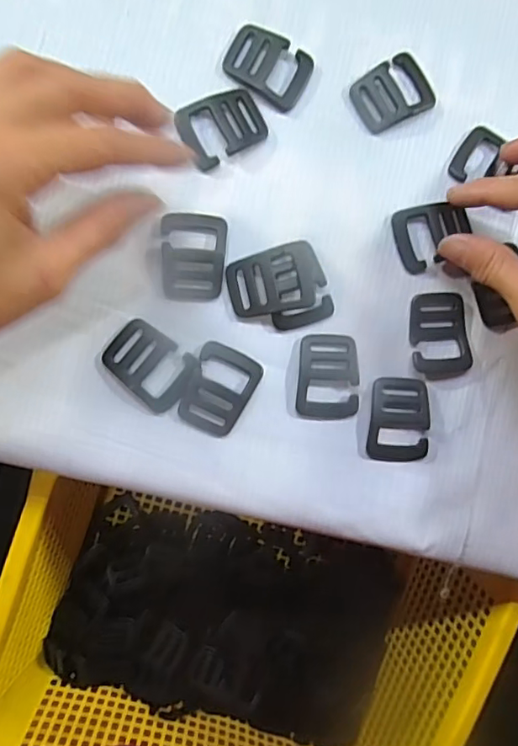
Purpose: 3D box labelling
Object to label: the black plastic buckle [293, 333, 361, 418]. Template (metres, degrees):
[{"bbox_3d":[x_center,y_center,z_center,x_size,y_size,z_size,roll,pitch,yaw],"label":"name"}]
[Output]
[{"bbox_3d":[0.036,0.002,0.279,0.032,0.005,0.044,2,89,-8],"label":"black plastic buckle"}]

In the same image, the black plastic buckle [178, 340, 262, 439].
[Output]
[{"bbox_3d":[-0.019,0.009,0.271,0.032,0.004,0.044,22,87,-7],"label":"black plastic buckle"}]

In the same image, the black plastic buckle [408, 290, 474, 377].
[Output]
[{"bbox_3d":[0.098,-0.020,0.287,0.033,0.004,0.045,-3,90,-8],"label":"black plastic buckle"}]

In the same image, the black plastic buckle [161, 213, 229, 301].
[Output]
[{"bbox_3d":[-0.032,-0.059,0.270,0.032,0.005,0.043,0,90,-8],"label":"black plastic buckle"}]

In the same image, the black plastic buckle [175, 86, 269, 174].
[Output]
[{"bbox_3d":[-0.018,-0.127,0.274,0.044,0.006,0.031,-32,94,-7],"label":"black plastic buckle"}]

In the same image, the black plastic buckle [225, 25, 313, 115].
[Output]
[{"bbox_3d":[0.005,-0.159,0.279,0.043,0.004,0.033,25,86,-7],"label":"black plastic buckle"}]

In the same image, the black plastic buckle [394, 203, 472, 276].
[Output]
[{"bbox_3d":[0.095,-0.074,0.288,0.043,0.005,0.034,-13,91,-8],"label":"black plastic buckle"}]

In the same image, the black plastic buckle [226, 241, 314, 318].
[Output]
[{"bbox_3d":[0.007,-0.048,0.273,0.043,0.009,0.034,-12,91,-8],"label":"black plastic buckle"}]

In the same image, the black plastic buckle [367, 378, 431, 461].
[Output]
[{"bbox_3d":[0.074,0.025,0.283,0.032,0.005,0.043,3,89,-8],"label":"black plastic buckle"}]

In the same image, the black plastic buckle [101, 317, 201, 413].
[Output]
[{"bbox_3d":[-0.054,-0.003,0.266,0.043,0.004,0.033,37,85,-6],"label":"black plastic buckle"}]

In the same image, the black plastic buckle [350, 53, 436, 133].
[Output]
[{"bbox_3d":[0.072,-0.150,0.287,0.042,0.006,0.031,-29,94,-7],"label":"black plastic buckle"}]

